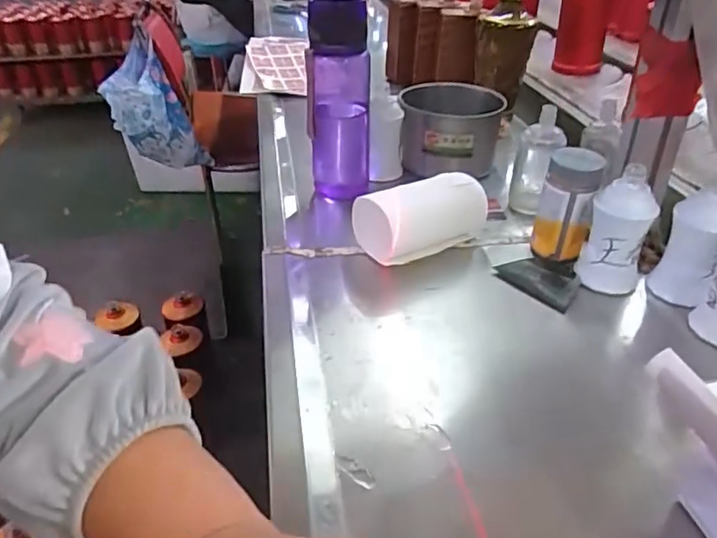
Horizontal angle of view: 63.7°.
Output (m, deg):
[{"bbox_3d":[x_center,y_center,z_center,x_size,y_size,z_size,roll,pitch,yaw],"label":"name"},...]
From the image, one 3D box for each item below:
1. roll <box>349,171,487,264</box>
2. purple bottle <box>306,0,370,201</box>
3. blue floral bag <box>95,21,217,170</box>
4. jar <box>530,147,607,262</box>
[{"bbox_3d":[0.067,-0.054,0.623,0.134,0.068,0.064,-21,39,-26],"label":"roll"},{"bbox_3d":[-0.022,-0.193,0.694,0.074,0.238,0.060,1,34,5],"label":"purple bottle"},{"bbox_3d":[-0.487,-0.388,1.368,0.205,0.278,0.165,-16,37,-20],"label":"blue floral bag"},{"bbox_3d":[0.213,-0.066,0.592,0.055,0.105,0.051,15,38,24],"label":"jar"}]

